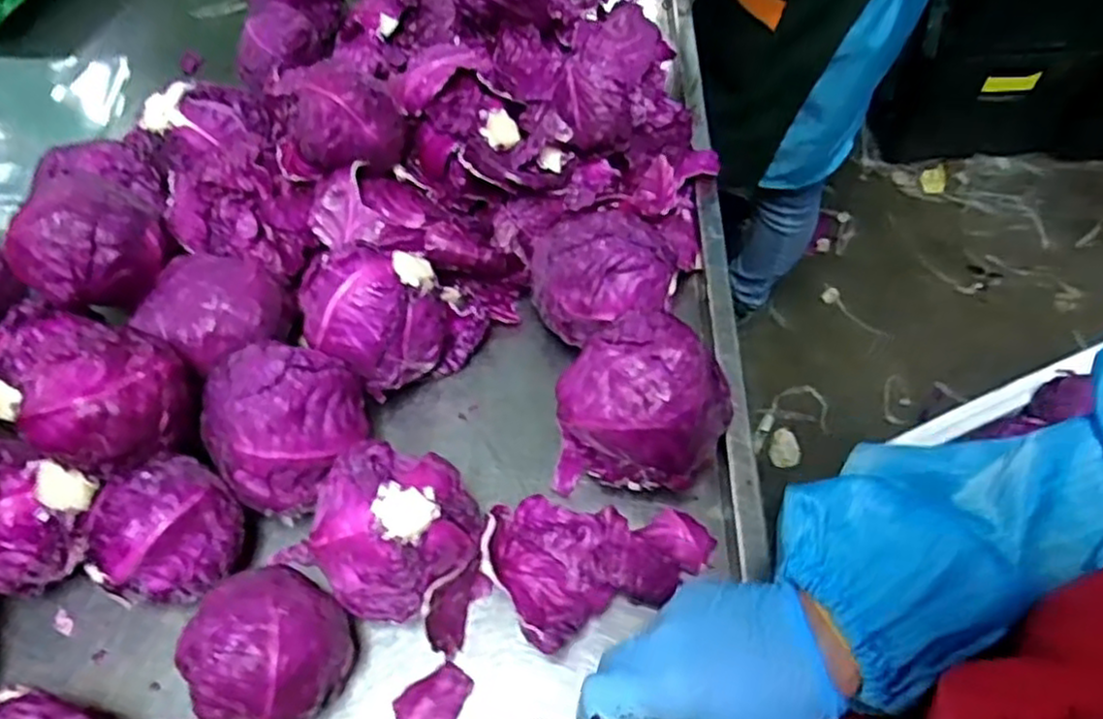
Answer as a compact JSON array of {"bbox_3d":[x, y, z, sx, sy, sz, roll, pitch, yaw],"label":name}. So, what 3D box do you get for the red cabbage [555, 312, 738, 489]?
[{"bbox_3d":[0.068,0.038,0.552,0.121,0.126,0.103,9,59,7],"label":"red cabbage"}]

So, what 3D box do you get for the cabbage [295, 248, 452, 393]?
[{"bbox_3d":[-0.142,-0.037,0.595,0.109,0.088,0.106,-19,60,-10],"label":"cabbage"}]

